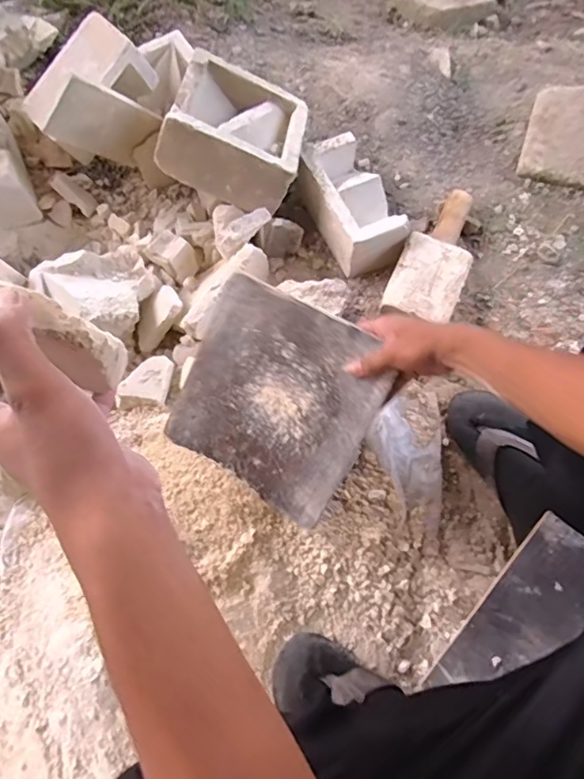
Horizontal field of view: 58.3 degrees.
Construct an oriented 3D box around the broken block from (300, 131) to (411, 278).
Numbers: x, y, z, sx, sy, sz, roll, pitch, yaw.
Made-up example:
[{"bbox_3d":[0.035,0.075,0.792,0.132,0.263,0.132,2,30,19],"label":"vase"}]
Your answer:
[{"bbox_3d":[0.097,-0.302,0.854,0.103,0.099,0.215,-24,80,-10],"label":"broken block"}]

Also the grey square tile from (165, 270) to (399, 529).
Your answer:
[{"bbox_3d":[-0.020,0.009,0.657,0.236,0.009,0.238,30,102,15],"label":"grey square tile"}]

